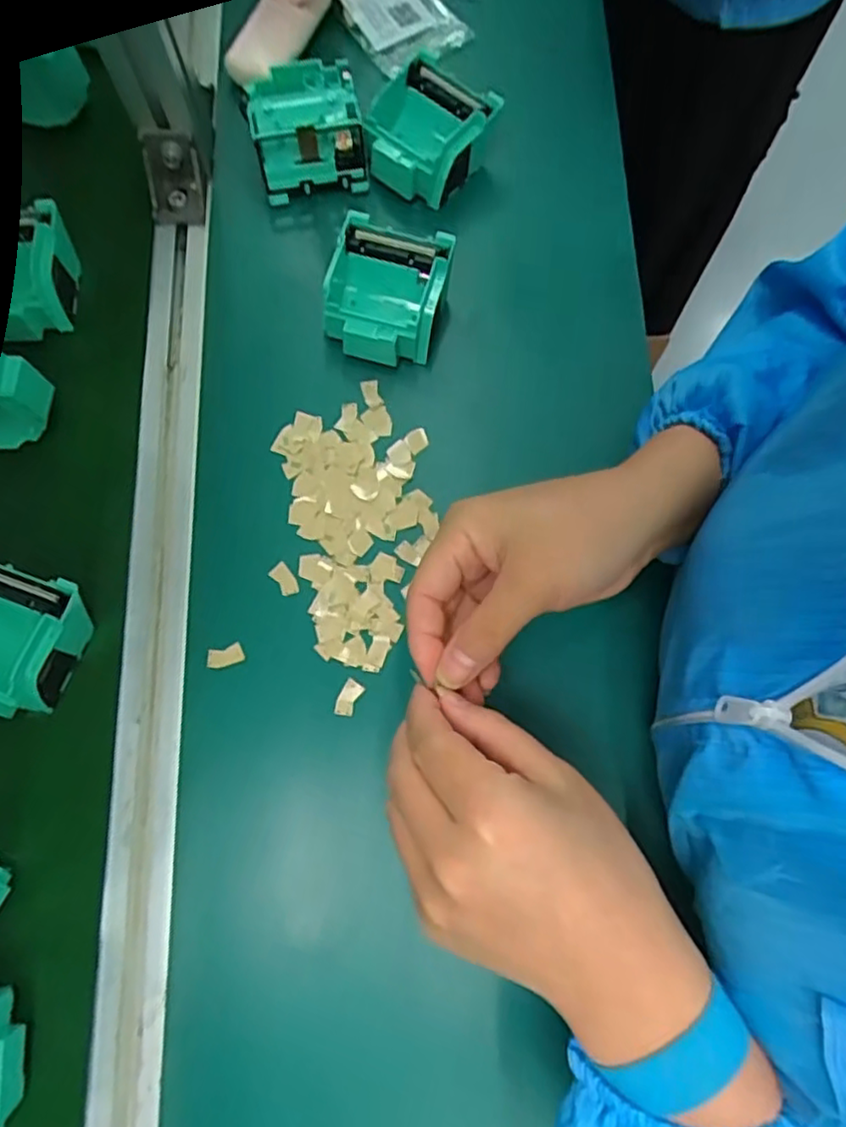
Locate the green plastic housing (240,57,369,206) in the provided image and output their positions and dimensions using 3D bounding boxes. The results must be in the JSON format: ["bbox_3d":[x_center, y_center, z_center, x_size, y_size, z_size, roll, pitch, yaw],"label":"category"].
[{"bbox_3d":[-0.079,-0.293,0.444,0.070,0.045,0.076,-12,76,-2],"label":"green plastic housing"}]

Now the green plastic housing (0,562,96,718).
[{"bbox_3d":[-0.235,0.042,0.374,0.073,0.035,0.077,19,77,5],"label":"green plastic housing"}]

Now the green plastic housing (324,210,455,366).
[{"bbox_3d":[-0.024,-0.171,0.421,0.072,0.043,0.075,13,77,4],"label":"green plastic housing"}]

